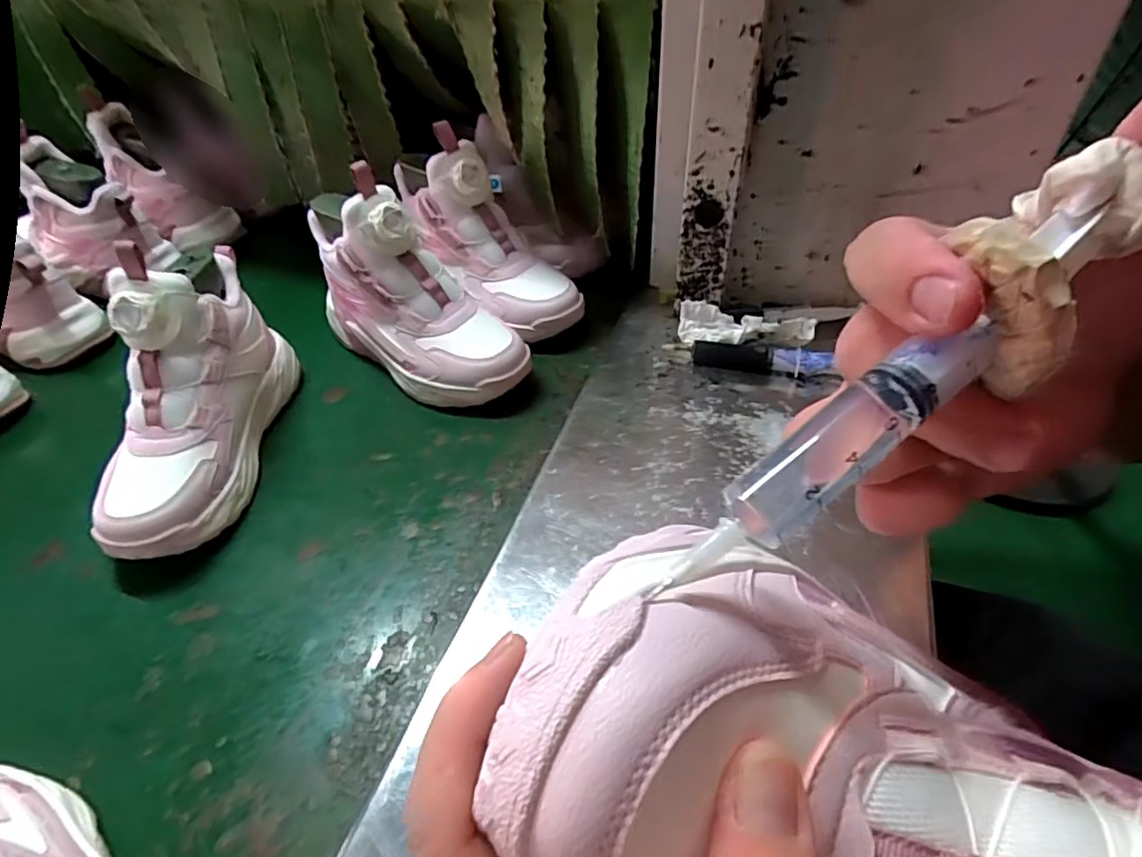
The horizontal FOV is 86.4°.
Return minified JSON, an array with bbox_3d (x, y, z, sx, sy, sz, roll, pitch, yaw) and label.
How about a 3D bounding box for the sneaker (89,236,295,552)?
[{"bbox_3d":[-0.268,-0.031,0.426,0.064,0.151,0.213,-1,43,1],"label":"sneaker"}]

